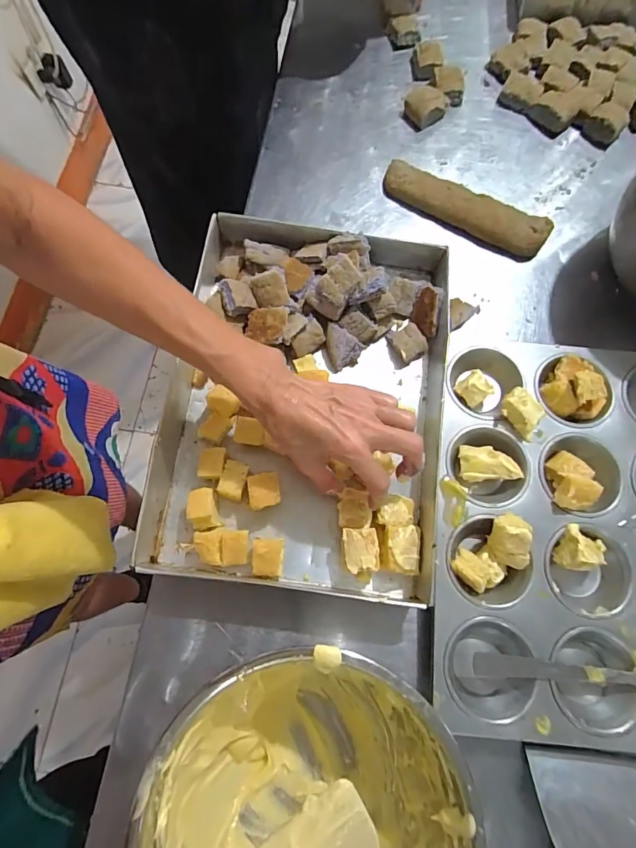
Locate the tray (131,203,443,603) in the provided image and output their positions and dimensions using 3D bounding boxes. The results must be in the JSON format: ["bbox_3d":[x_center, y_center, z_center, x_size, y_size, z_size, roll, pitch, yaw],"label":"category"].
[{"bbox_3d":[-0.011,-0.028,0.385,0.250,0.045,0.336,8,75,2],"label":"tray"}]

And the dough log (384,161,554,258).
[{"bbox_3d":[0.159,-0.235,0.463,0.184,0.022,0.040,27,77,7],"label":"dough log"}]

